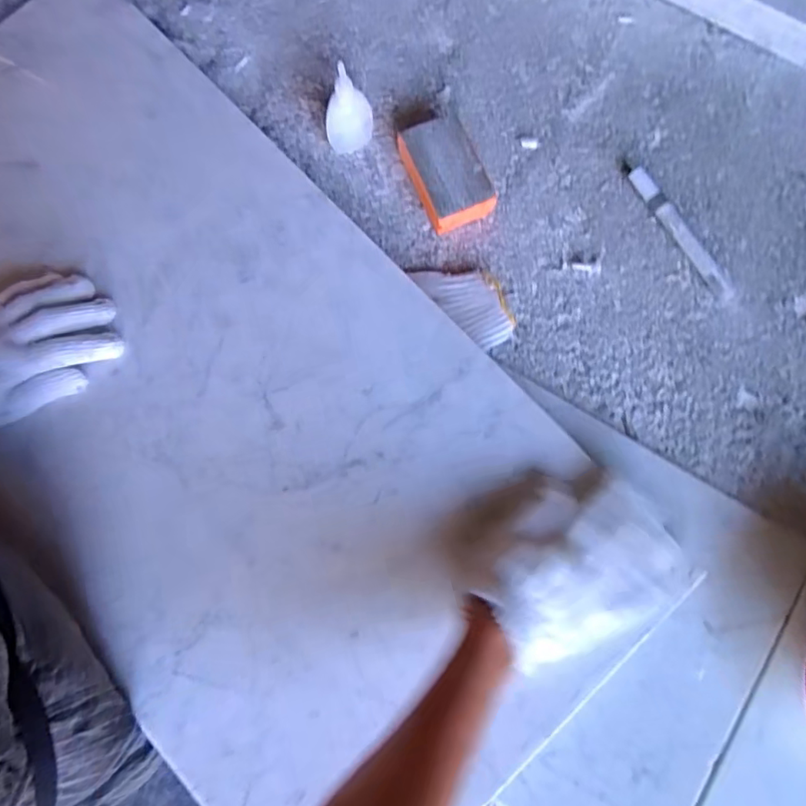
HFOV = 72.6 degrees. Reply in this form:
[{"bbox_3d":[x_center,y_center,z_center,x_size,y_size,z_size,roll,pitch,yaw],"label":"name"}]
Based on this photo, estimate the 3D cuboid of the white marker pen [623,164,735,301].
[{"bbox_3d":[0.251,-0.159,0.504,0.016,0.017,0.155,-33,80,-3],"label":"white marker pen"}]

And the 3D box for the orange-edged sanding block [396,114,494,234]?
[{"bbox_3d":[0.038,-0.209,0.505,0.063,0.029,0.095,-23,80,-1],"label":"orange-edged sanding block"}]

